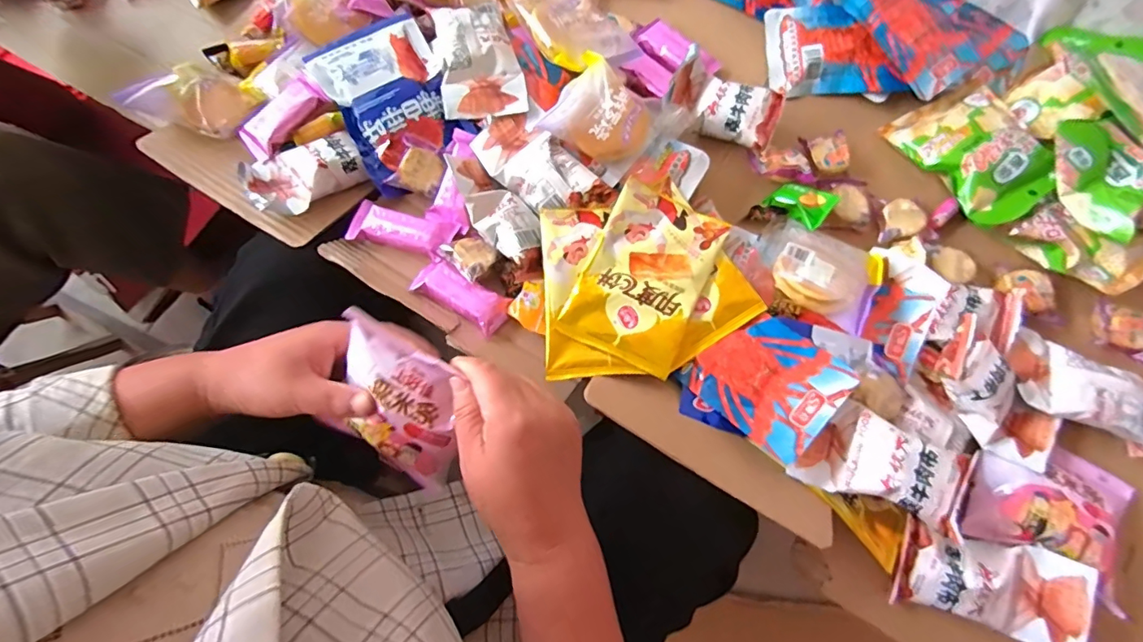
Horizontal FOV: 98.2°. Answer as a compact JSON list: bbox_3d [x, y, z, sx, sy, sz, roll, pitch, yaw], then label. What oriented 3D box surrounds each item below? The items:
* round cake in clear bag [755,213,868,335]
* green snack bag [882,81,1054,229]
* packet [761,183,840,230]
[{"bbox_3d":[0.224,-0.049,0.457,0.106,0.021,0.077,31,78,9],"label":"round cake in clear bag"},{"bbox_3d":[0.412,-0.171,0.494,0.122,0.035,0.145,-27,76,-6],"label":"green snack bag"},{"bbox_3d":[0.222,-0.115,0.478,0.054,0.020,0.037,37,79,11],"label":"packet"}]

